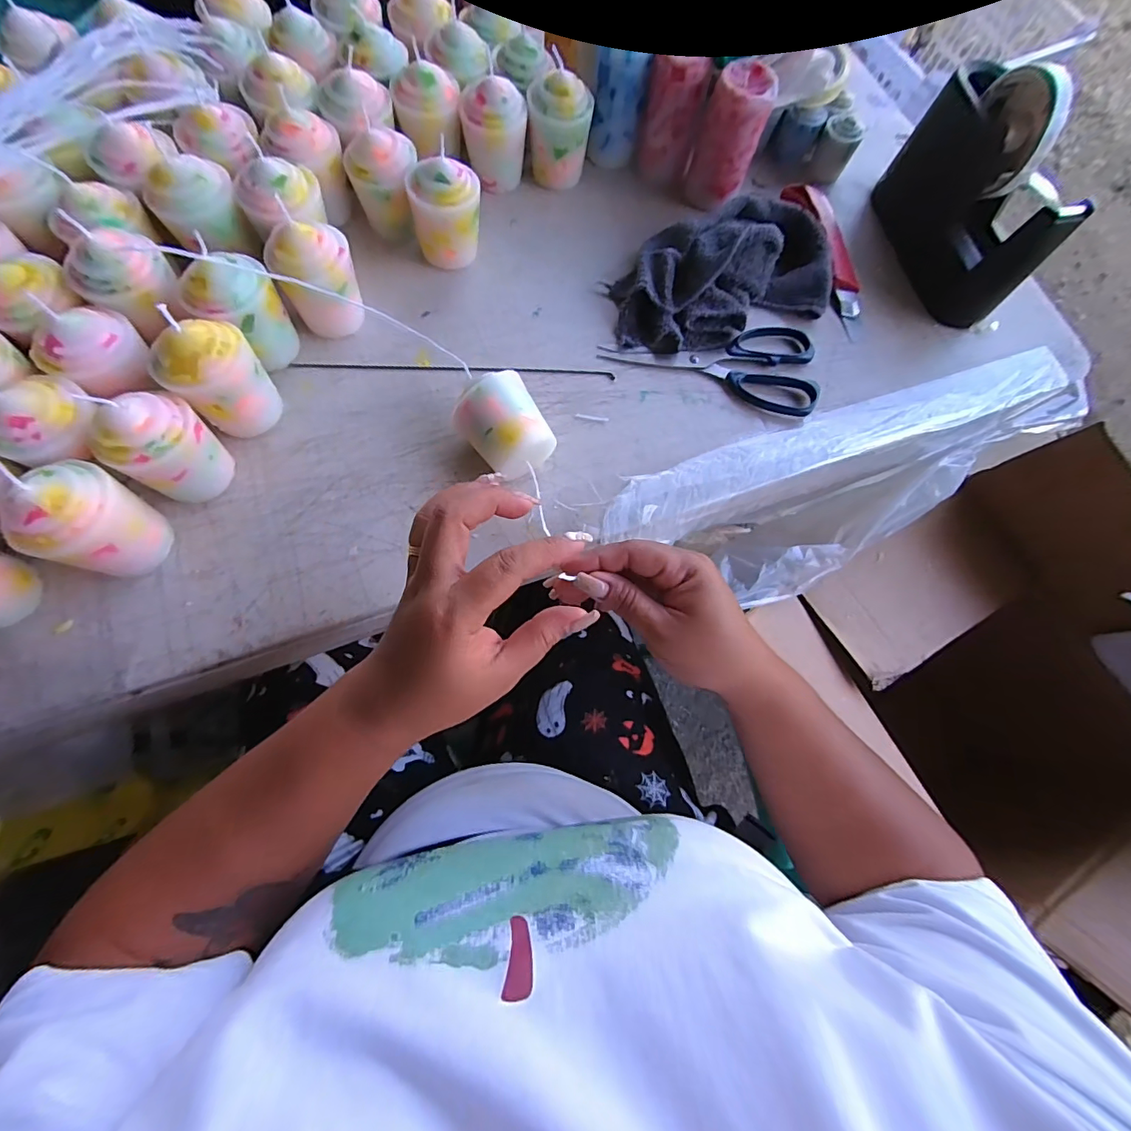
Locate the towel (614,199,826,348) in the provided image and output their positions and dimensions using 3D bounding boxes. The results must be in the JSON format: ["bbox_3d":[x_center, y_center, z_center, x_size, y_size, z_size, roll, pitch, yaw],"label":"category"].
[{"bbox_3d":[0.136,-0.254,0.412,0.205,0.050,0.109,-20,75,-11],"label":"towel"}]

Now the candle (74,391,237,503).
[{"bbox_3d":[-0.262,-0.080,0.310,0.059,0.072,0.055,42,73,9],"label":"candle"}]

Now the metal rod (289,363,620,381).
[{"bbox_3d":[-0.086,-0.160,0.388,0.253,0.009,0.009,1,74,-5],"label":"metal rod"}]

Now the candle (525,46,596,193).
[{"bbox_3d":[-0.008,-0.396,0.435,0.050,0.074,0.050,-42,80,-16],"label":"candle"}]

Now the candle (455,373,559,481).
[{"bbox_3d":[-0.043,-0.096,0.338,0.054,0.054,0.056,-35,80,-14],"label":"candle"}]

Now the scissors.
[{"bbox_3d":[0.126,-0.180,0.411,0.180,0.011,0.079,11,73,-2],"label":"scissors"}]

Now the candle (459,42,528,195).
[{"bbox_3d":[-0.065,-0.381,0.427,0.048,0.076,0.052,42,73,9],"label":"candle"}]

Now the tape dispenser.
[{"bbox_3d":[0.353,-0.322,0.417,0.050,0.134,0.177,-13,74,-9],"label":"tape dispenser"}]

